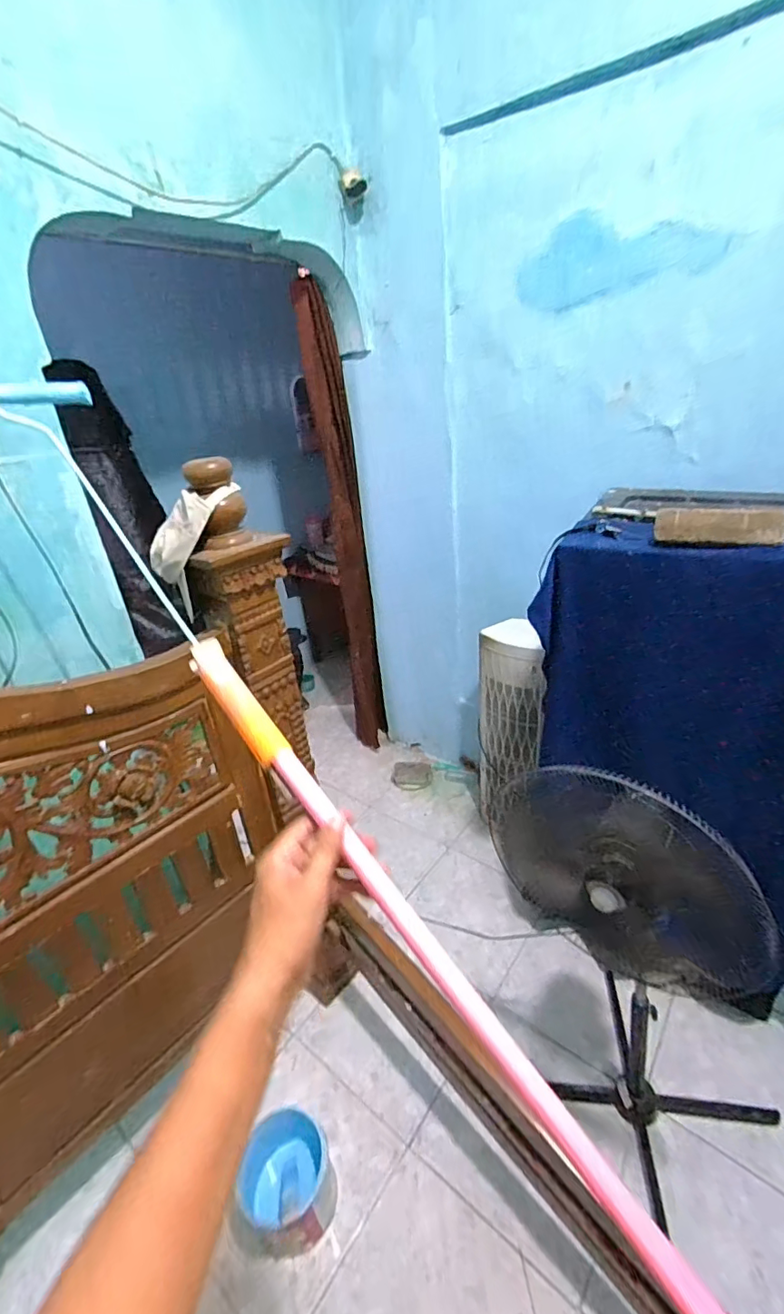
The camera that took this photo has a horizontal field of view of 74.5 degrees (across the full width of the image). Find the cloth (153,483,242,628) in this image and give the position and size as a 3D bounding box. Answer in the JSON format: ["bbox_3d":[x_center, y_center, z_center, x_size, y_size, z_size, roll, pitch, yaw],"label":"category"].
[{"bbox_3d":[-0.371,-0.203,0.931,0.113,0.265,0.085,24,19,-22],"label":"cloth"}]

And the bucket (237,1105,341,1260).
[{"bbox_3d":[-0.219,1.108,1.100,0.203,0.134,0.189,-5,27,3],"label":"bucket"}]

